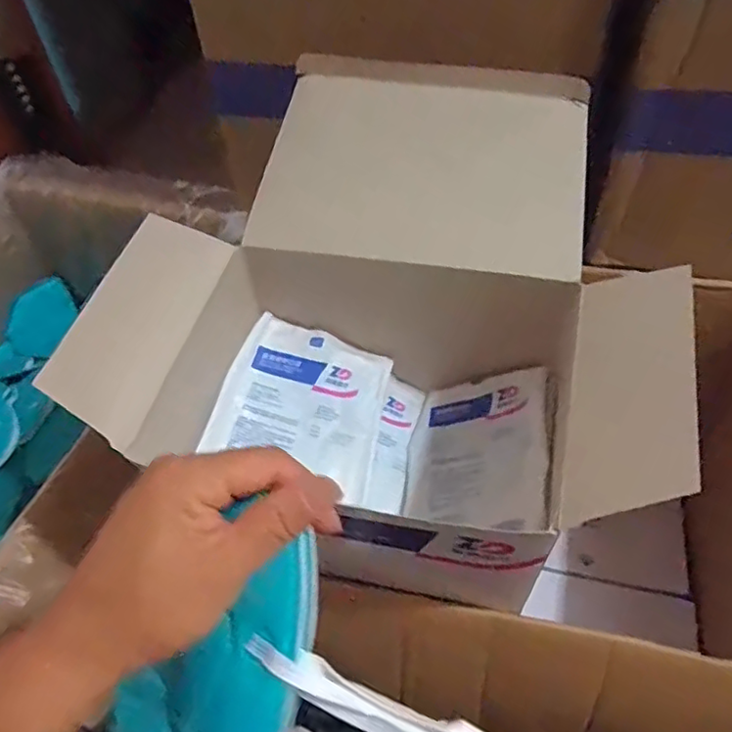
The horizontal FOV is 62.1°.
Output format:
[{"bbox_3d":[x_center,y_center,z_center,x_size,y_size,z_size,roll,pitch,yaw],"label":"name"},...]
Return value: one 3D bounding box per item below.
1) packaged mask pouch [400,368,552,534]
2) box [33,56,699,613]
[{"bbox_3d":[0.094,0.069,0.505,0.119,0.018,0.135,-15,47,33],"label":"packaged mask pouch"},{"bbox_3d":[0.031,-0.044,0.501,0.367,0.207,0.380,10,51,12],"label":"box"}]

